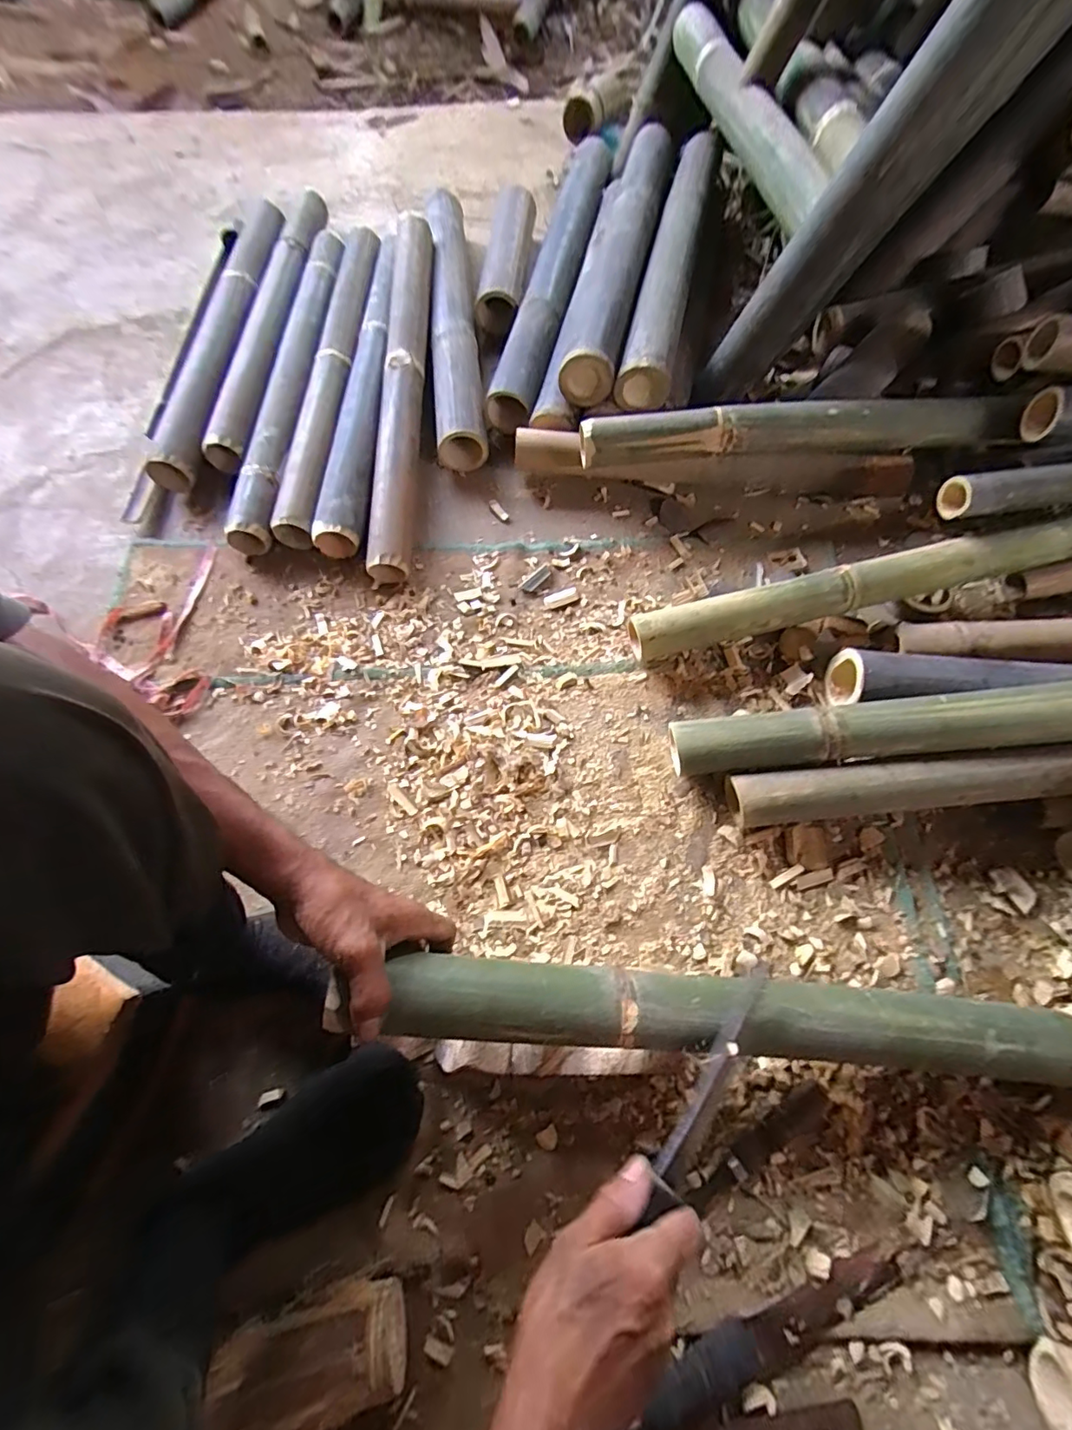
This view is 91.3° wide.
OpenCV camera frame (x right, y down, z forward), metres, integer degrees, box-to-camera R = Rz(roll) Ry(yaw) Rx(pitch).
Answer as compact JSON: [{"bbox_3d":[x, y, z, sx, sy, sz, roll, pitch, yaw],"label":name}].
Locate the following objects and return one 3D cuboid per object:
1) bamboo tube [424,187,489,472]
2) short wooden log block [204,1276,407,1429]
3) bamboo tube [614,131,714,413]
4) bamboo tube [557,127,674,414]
[{"bbox_3d":[-0.129,-0.636,0.833,0.072,0.072,0.561,-4,72,-2],"label":"bamboo tube"},{"bbox_3d":[-0.169,0.498,0.405,0.130,0.059,0.069,-14,69,-5],"label":"short wooden log block"},{"bbox_3d":[0.213,-0.698,0.804,0.077,0.064,0.567,14,69,6],"label":"bamboo tube"},{"bbox_3d":[0.129,-0.725,0.825,0.088,0.074,0.587,12,69,5],"label":"bamboo tube"}]

